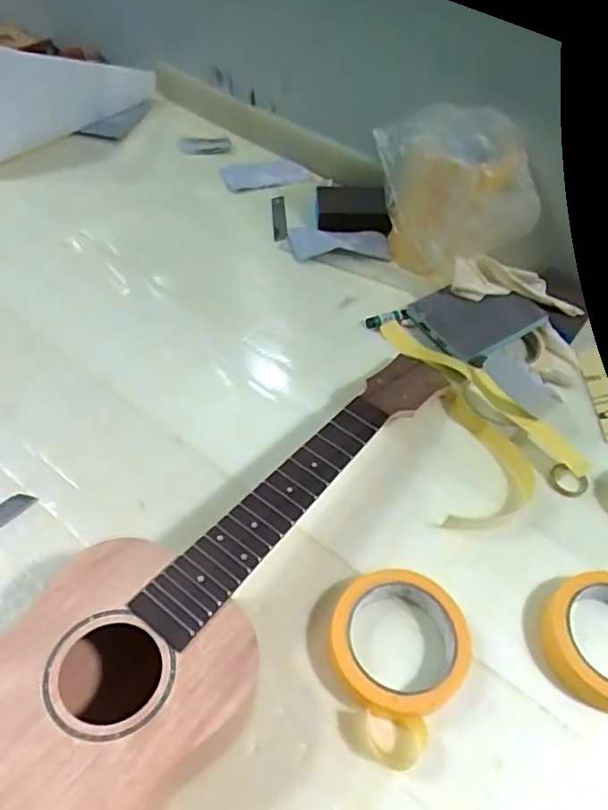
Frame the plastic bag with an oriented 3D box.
[{"bbox_3d":[0.159,-0.218,0.661,0.141,0.159,0.135,-13,54,-16],"label":"plastic bag"}]

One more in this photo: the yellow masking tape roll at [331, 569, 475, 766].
[{"bbox_3d":[0.061,0.178,0.425,0.095,0.025,0.121,28,54,16],"label":"yellow masking tape roll"}]

